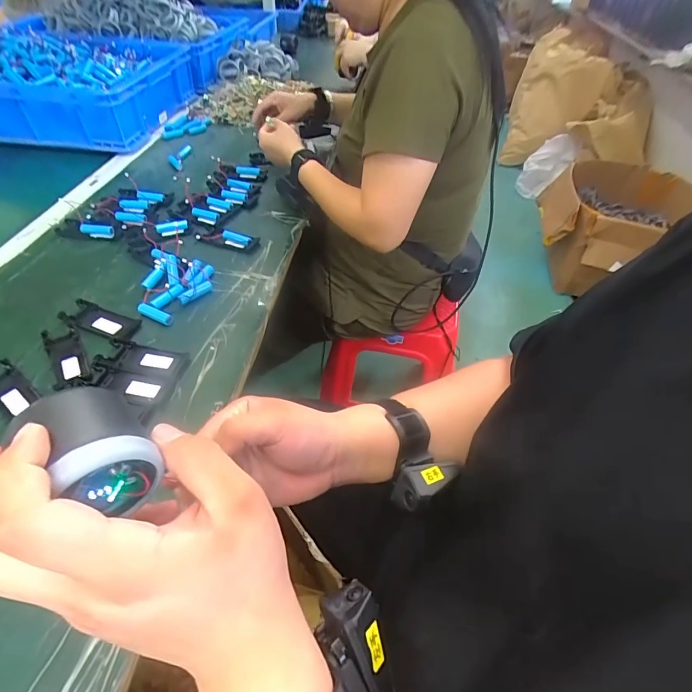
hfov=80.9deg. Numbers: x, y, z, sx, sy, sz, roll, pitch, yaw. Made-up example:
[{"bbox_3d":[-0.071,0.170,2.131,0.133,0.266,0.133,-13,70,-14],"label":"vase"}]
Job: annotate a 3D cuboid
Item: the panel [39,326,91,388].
[{"bbox_3d":[-0.335,0.012,0.486,0.037,0.006,0.104,-24,53,-24],"label":"panel"}]

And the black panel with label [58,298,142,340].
[{"bbox_3d":[-0.318,-0.033,0.524,0.101,0.006,0.044,17,48,11],"label":"black panel with label"}]

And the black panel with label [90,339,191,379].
[{"bbox_3d":[-0.245,0.014,0.488,0.100,0.007,0.043,8,47,3],"label":"black panel with label"}]

